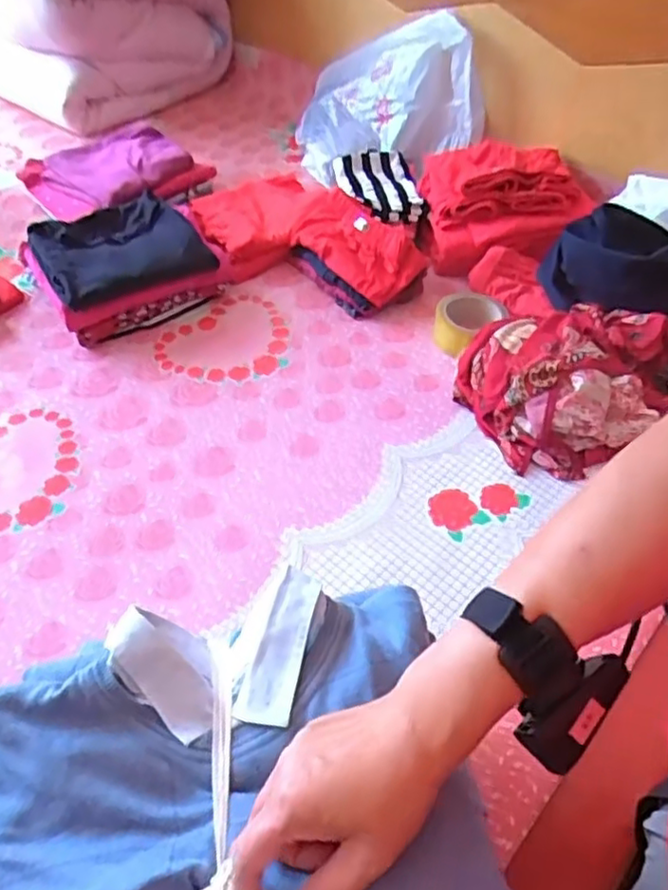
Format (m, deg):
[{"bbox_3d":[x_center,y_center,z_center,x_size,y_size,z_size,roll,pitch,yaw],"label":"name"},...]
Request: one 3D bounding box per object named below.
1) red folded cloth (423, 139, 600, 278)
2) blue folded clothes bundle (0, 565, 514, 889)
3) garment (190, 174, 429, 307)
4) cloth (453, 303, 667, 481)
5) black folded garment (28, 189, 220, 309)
[{"bbox_3d":[0.262,-0.362,1.015,0.248,0.132,0.150,3,47,0],"label":"red folded cloth"},{"bbox_3d":[-0.065,0.211,0.402,0.286,0.059,0.240,-10,51,-12],"label":"blue folded clothes bundle"},{"bbox_3d":[-0.035,-0.331,1.018,0.368,0.094,0.238,16,48,11],"label":"garment"},{"bbox_3d":[0.297,-0.089,0.826,0.257,0.103,0.223,-20,53,-20],"label":"cloth"},{"bbox_3d":[-0.299,-0.280,0.926,0.216,0.036,0.183,-24,55,-22],"label":"black folded garment"}]

